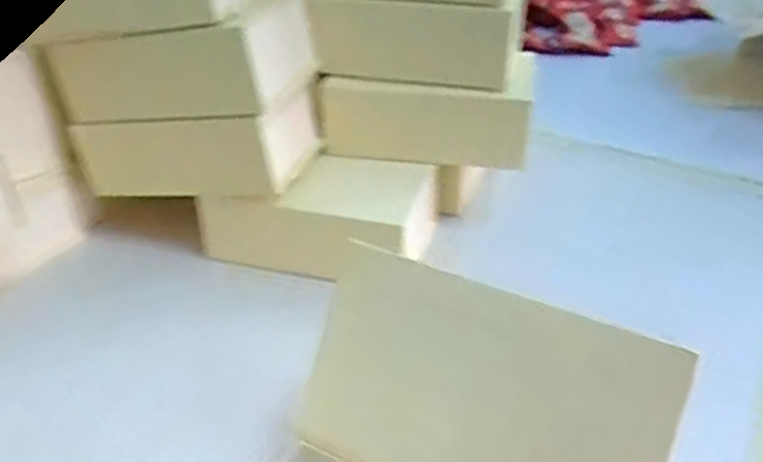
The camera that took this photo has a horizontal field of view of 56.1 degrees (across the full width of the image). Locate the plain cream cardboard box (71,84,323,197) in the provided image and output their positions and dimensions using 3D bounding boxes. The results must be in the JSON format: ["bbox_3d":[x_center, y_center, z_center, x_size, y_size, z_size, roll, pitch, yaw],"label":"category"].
[{"bbox_3d":[-0.140,-0.071,0.543,0.167,0.068,0.085,5,34,10],"label":"plain cream cardboard box"}]

